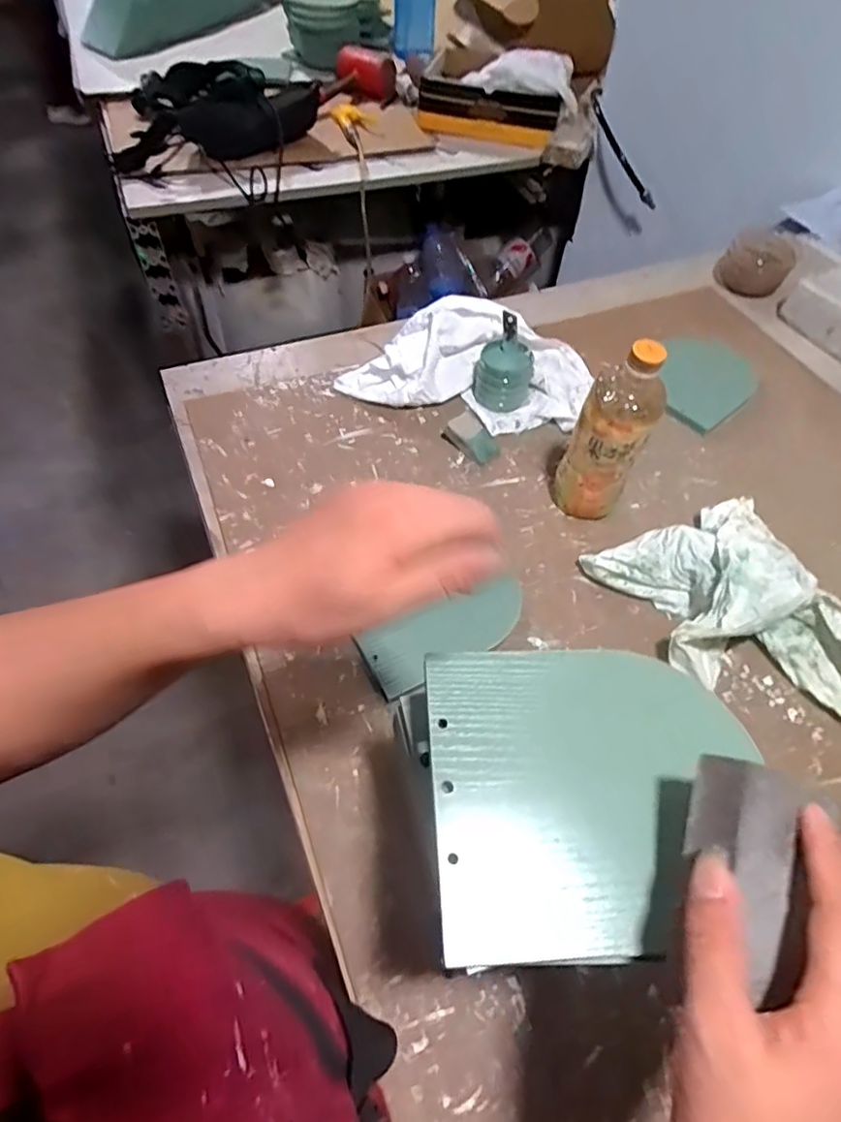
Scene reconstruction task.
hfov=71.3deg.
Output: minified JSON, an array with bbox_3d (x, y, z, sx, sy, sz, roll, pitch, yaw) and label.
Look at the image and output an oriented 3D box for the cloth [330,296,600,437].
[{"bbox_3d":[0.065,-0.249,0.738,0.328,0.076,0.160,11,56,5],"label":"cloth"}]

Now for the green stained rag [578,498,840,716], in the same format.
[{"bbox_3d":[0.303,0.042,0.544,0.189,0.075,0.239,-21,59,-16],"label":"green stained rag"}]

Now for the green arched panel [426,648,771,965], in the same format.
[{"bbox_3d":[0.087,0.112,0.294,0.161,0.005,0.142,-1,57,-4],"label":"green arched panel"}]

